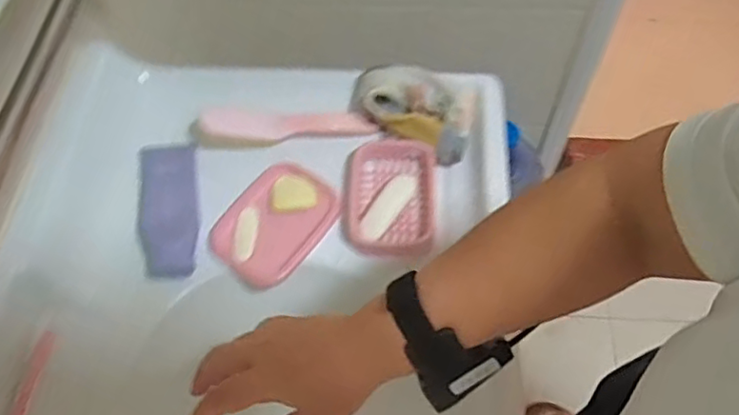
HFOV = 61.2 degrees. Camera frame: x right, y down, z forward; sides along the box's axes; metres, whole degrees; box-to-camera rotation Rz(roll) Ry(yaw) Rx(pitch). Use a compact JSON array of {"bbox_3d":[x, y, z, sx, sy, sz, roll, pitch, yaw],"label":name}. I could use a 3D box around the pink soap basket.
[{"bbox_3d":[0.020,-0.010,0.656,0.094,0.028,0.139,5,59,2],"label":"pink soap basket"}]

